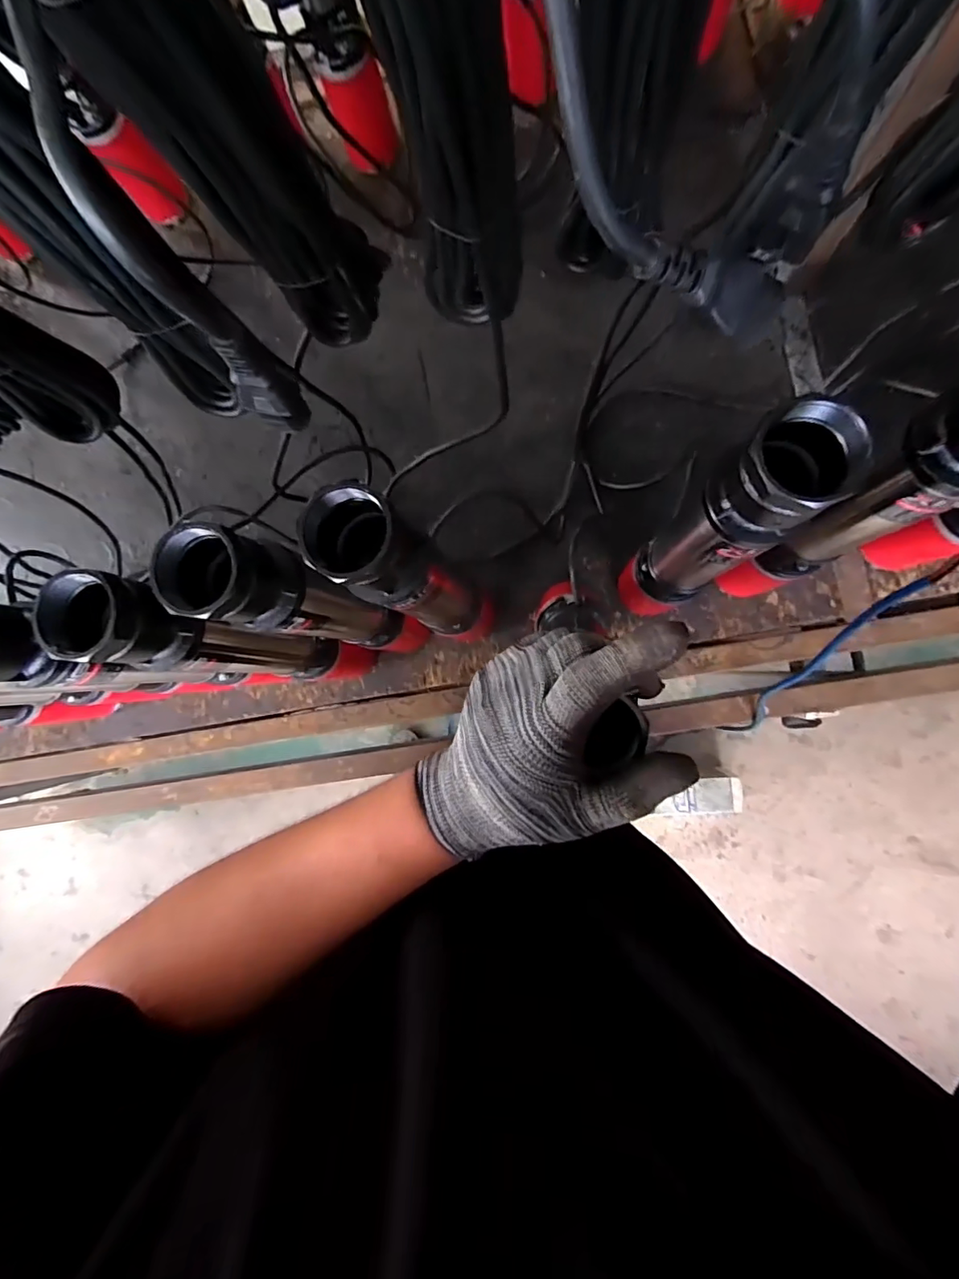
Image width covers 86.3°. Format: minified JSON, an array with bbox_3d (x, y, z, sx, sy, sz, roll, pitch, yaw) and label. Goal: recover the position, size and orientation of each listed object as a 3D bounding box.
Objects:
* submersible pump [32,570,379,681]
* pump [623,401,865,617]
[{"bbox_3d":[-0.208,0.009,0.518,0.069,0.443,0.073,7,88,8],"label":"submersible pump"},{"bbox_3d":[0.184,-0.080,0.395,0.059,0.308,0.056,-34,83,4],"label":"pump"}]

